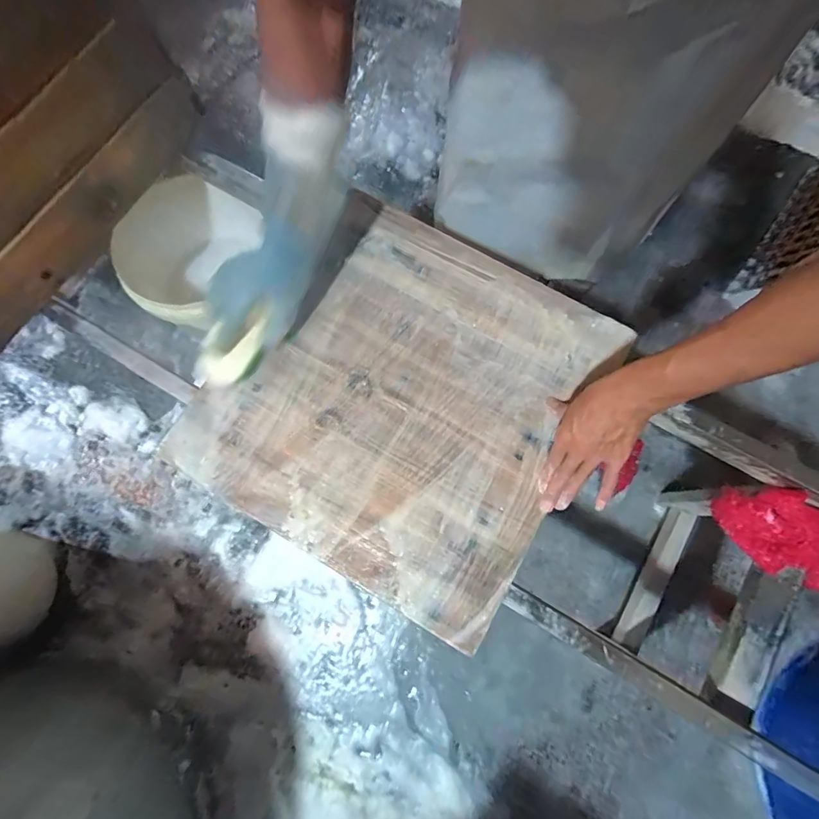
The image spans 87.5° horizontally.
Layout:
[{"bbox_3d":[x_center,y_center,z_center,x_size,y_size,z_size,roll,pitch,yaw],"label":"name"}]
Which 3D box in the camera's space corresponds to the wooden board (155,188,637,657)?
[{"bbox_3d":[-0.003,-0.024,0.619,0.480,0.029,0.505,30,76,7],"label":"wooden board"}]

